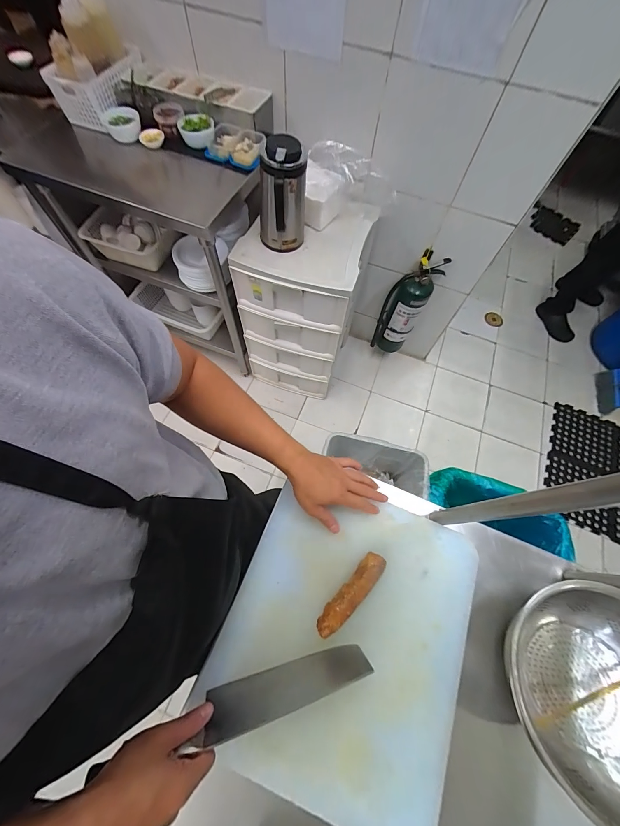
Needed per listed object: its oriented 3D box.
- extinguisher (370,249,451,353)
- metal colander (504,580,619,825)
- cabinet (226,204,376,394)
[{"bbox_3d":[0.417,-0.460,1.356,0.177,0.482,0.116,20,67,6],"label":"extinguisher"},{"bbox_3d":[0.375,0.353,0.392,0.230,0.108,0.227,1,66,-2],"label":"metal colander"},{"bbox_3d":[-0.039,-0.442,1.303,0.408,0.701,0.407,15,66,4],"label":"cabinet"}]

